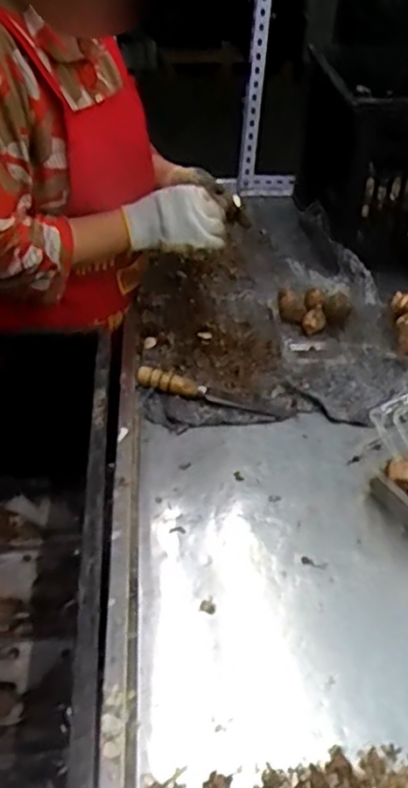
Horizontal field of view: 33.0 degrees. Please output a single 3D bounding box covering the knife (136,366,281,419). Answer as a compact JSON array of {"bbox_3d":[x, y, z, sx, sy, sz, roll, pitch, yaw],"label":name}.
[{"bbox_3d":[0.004,-0.004,0.880,0.185,0.018,0.029,13,40,14],"label":"knife"}]

